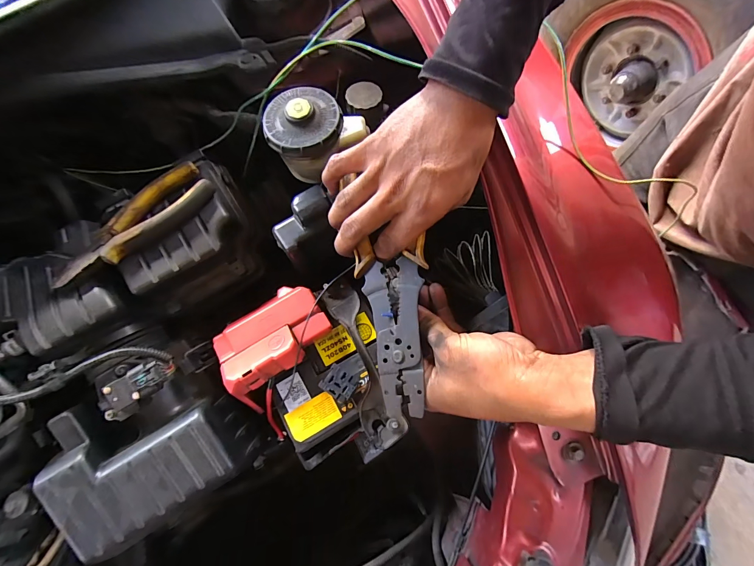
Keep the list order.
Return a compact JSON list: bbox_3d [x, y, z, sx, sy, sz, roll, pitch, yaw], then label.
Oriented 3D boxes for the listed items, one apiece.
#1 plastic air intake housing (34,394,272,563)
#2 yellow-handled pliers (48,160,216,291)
[{"bbox_3d":[-0.219,0.165,0.352,0.170,0.080,0.128,-31,74,-8],"label":"plastic air intake housing"},{"bbox_3d":[-0.222,-0.055,0.318,0.146,0.023,0.050,-41,75,-11],"label":"yellow-handled pliers"}]

